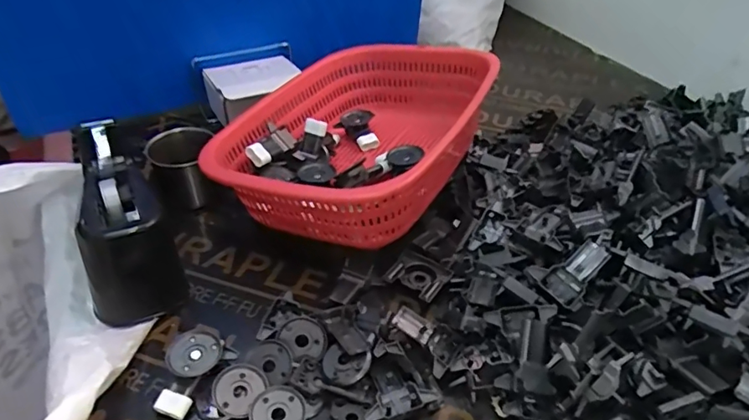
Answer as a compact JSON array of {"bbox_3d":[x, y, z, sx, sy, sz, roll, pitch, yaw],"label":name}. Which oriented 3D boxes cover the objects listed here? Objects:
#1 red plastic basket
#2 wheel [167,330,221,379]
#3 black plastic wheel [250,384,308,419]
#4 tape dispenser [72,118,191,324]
[{"bbox_3d":[-0.015,-0.087,0.621,0.245,0.134,0.344,18,43,18],"label":"red plastic basket"},{"bbox_3d":[-0.148,0.118,0.435,0.036,0.006,0.041,41,60,11],"label":"wheel"},{"bbox_3d":[-0.075,0.158,0.412,0.043,0.011,0.038,-21,46,-24],"label":"black plastic wheel"},{"bbox_3d":[-0.257,0.005,0.525,0.081,0.103,0.203,-19,45,-22],"label":"tape dispenser"}]

